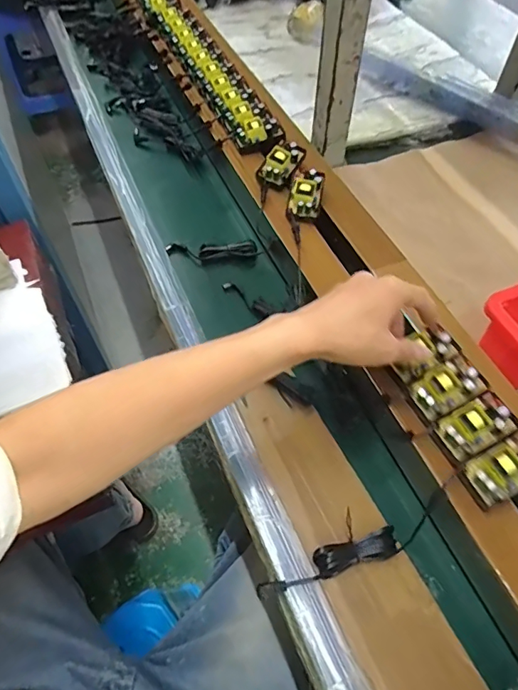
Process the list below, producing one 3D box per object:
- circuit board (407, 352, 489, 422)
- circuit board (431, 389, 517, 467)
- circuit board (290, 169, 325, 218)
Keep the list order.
[{"bbox_3d":[0.181,0.038,0.450,0.066,0.027,0.041,-25,60,-15],"label":"circuit board"},{"bbox_3d":[0.198,0.072,0.429,0.070,0.028,0.042,-24,60,-15],"label":"circuit board"},{"bbox_3d":[0.062,-0.191,0.601,0.041,0.020,0.065,11,88,-10],"label":"circuit board"}]

